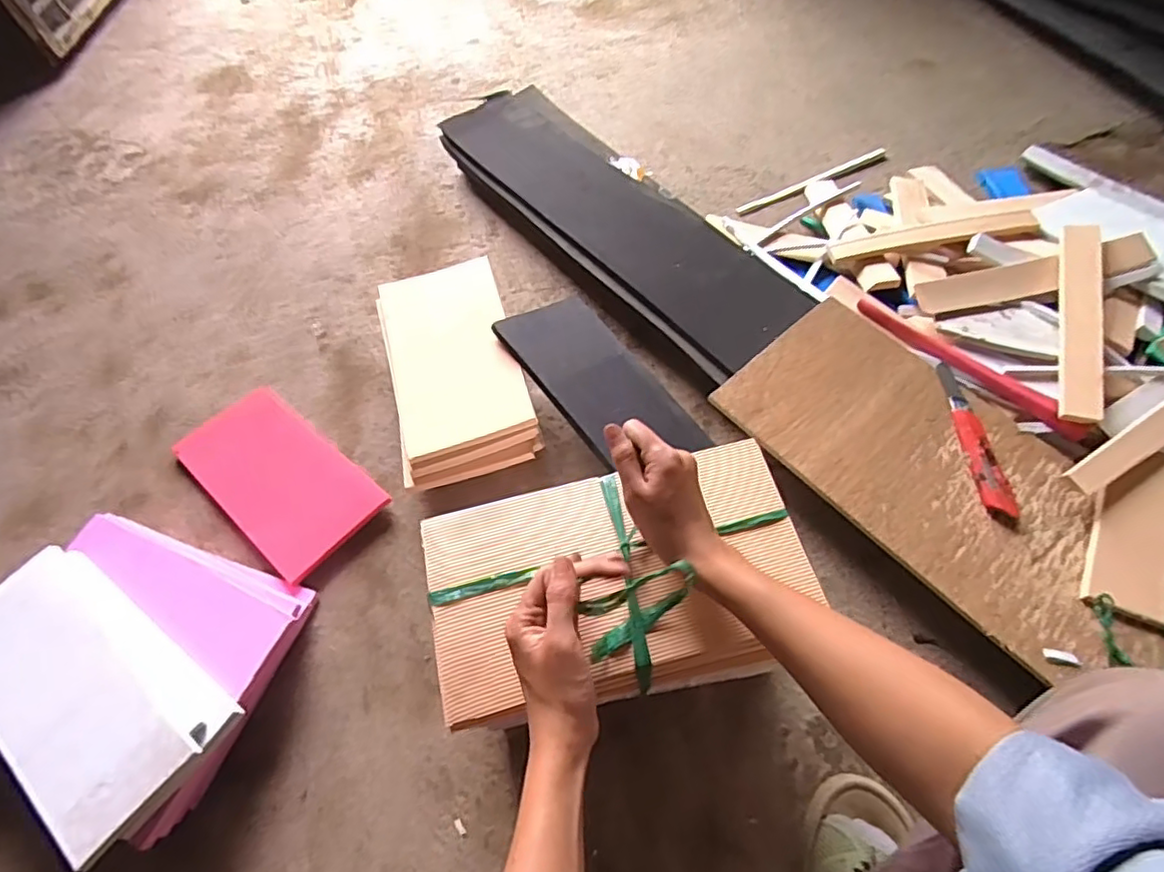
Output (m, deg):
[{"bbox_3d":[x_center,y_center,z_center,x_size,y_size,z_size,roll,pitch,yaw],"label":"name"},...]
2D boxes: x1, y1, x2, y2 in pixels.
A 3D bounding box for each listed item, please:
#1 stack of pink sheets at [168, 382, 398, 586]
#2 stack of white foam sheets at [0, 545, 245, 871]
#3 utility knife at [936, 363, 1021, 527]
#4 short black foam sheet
[{"bbox_3d":[-0.383,0.048,0.797,0.277,0.022,0.141,37,68,23],"label":"stack of pink sheets"},{"bbox_3d":[-0.469,0.227,0.581,0.287,0.027,0.147,33,57,17],"label":"stack of white foam sheets"},{"bbox_3d":[0.436,0.001,0.696,0.035,0.023,0.200,-4,58,1],"label":"utility knife"},{"bbox_3d":[0.025,-0.068,0.789,0.168,0.019,0.266,-27,71,-40],"label":"short black foam sheet"}]

